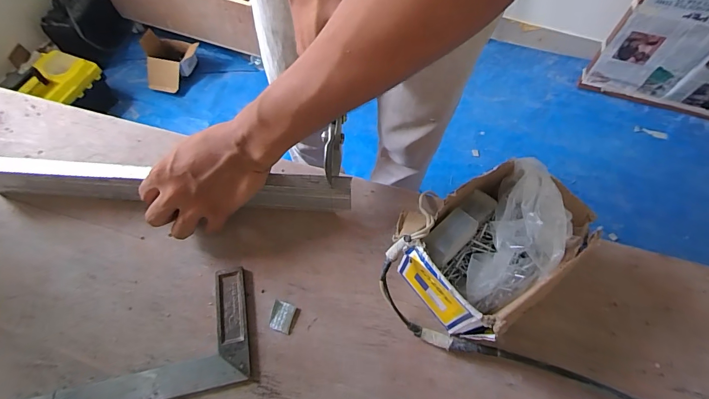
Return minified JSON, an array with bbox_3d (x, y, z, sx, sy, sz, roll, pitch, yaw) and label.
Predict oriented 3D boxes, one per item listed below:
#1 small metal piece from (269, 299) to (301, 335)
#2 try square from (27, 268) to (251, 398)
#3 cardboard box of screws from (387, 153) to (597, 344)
[{"bbox_3d":[-0.068,0.112,0.337,0.025,0.005,0.026,19,64,10],"label":"small metal piece"},{"bbox_3d":[-0.199,0.133,0.323,0.200,0.009,0.099,-12,63,-6],"label":"try square"},{"bbox_3d":[0.116,0.033,0.322,0.140,0.101,0.121,-35,67,-16],"label":"cardboard box of screws"}]

